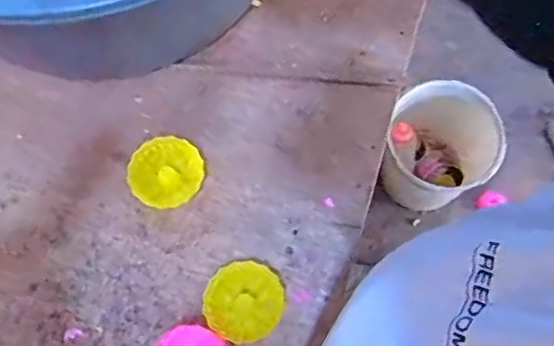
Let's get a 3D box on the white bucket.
[{"bbox_3d":[0.345,-0.039,1.369,0.230,0.255,0.237,0,72,0],"label":"white bucket"}]

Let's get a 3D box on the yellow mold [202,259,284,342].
[{"bbox_3d":[-0.026,0.102,0.507,0.061,0.025,0.060,0,72,0],"label":"yellow mold"}]

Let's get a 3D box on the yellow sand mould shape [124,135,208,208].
[{"bbox_3d":[-0.094,0.000,0.546,0.061,0.025,0.056,-39,76,-12],"label":"yellow sand mould shape"}]

